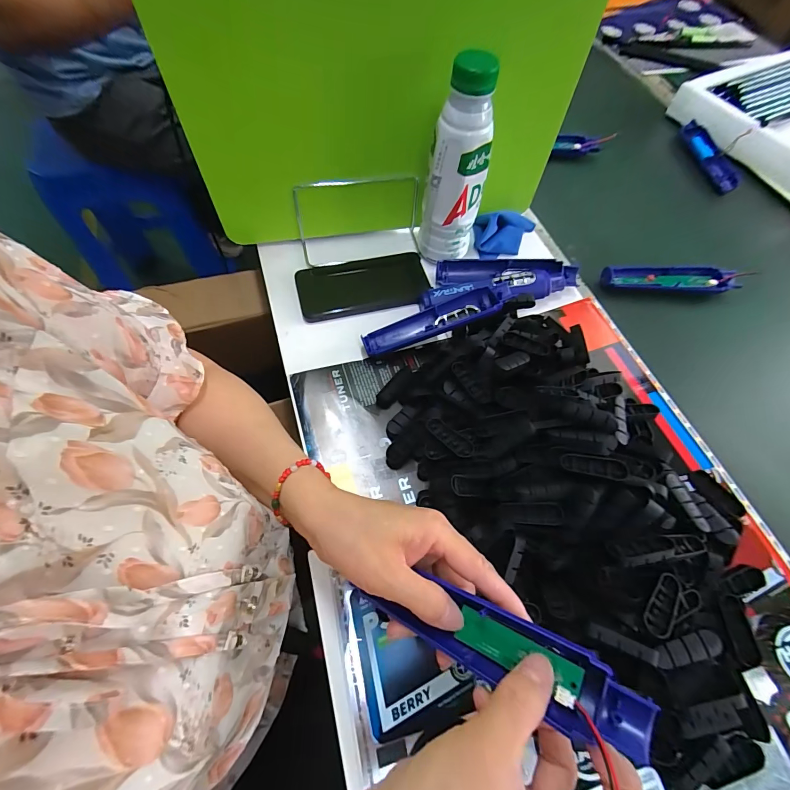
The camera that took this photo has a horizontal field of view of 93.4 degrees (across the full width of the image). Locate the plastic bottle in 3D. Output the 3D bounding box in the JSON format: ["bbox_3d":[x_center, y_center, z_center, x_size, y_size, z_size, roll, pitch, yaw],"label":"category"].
[{"bbox_3d":[0.065,-0.232,0.398,0.050,0.191,0.051,-28,67,-15],"label":"plastic bottle"}]

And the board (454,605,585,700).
[{"bbox_3d":[0.069,0.145,0.211,0.067,0.005,0.020,7,57,31],"label":"board"}]

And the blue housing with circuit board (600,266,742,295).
[{"bbox_3d":[0.357,-0.153,0.488,0.168,0.018,0.038,1,63,-1],"label":"blue housing with circuit board"}]

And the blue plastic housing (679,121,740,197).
[{"bbox_3d":[0.545,-0.415,0.650,0.026,0.032,0.173,-5,63,-5],"label":"blue plastic housing"}]

